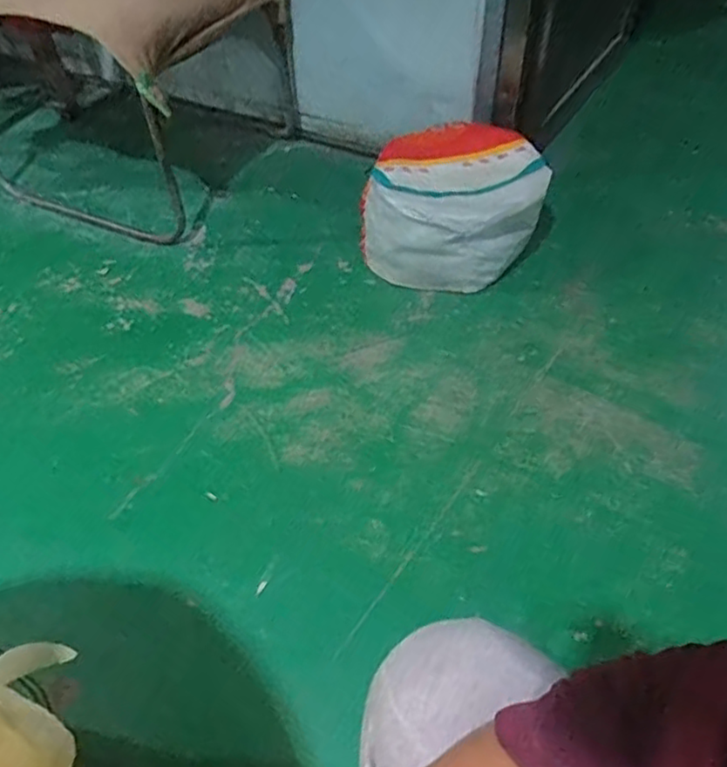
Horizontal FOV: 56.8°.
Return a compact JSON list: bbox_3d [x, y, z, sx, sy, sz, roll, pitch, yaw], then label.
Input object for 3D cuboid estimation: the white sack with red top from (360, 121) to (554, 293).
[{"bbox_3d":[0.178,-0.347,1.304,0.325,0.221,0.305,14,51,12],"label":"white sack with red top"}]

